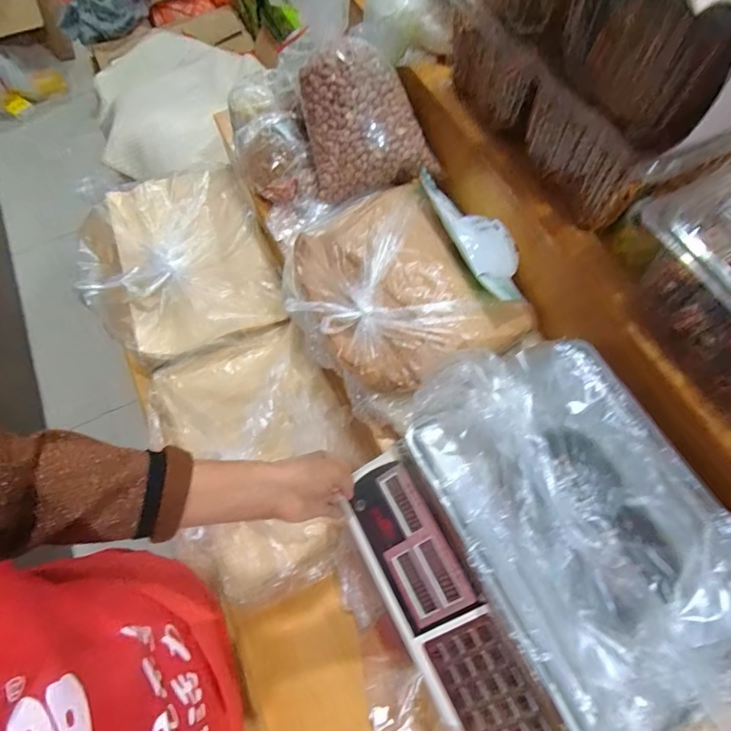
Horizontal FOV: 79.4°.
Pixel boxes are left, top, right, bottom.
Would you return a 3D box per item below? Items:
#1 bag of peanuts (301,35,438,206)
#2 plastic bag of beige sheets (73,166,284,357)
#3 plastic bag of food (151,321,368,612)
[{"bbox_3d":[0.000,-0.379,0.687,0.176,0.111,0.211,-16,101,-23],"label":"bag of peanuts"},{"bbox_3d":[-0.365,-0.207,0.824,0.329,0.086,0.400,-24,68,-9],"label":"plastic bag of beige sheets"},{"bbox_3d":[-0.176,0.131,0.697,0.296,0.079,0.422,-24,68,-9],"label":"plastic bag of food"}]

